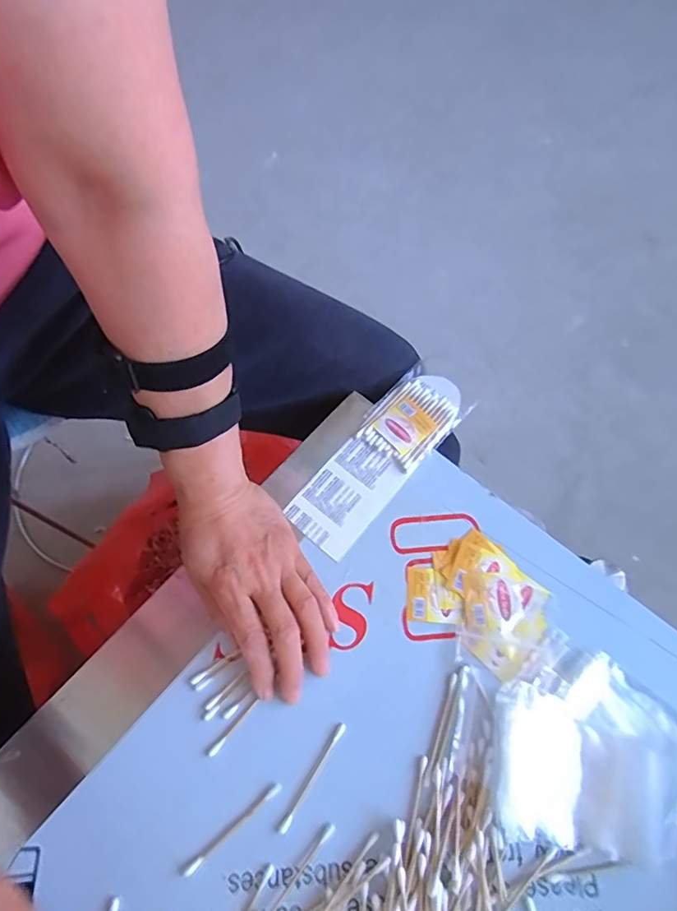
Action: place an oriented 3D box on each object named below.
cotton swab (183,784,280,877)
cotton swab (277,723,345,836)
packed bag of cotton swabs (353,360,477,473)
[{"bbox_3d":[-0.067,0.236,0.319,0.071,0.004,0.005,-37,70,-15],"label":"cotton swab"},{"bbox_3d":[-0.017,0.211,0.331,0.006,0.004,0.072,31,70,14],"label":"cotton swab"},{"bbox_3d":[0.067,-0.035,0.438,0.065,0.008,0.098,38,71,16],"label":"packed bag of cotton swabs"}]

